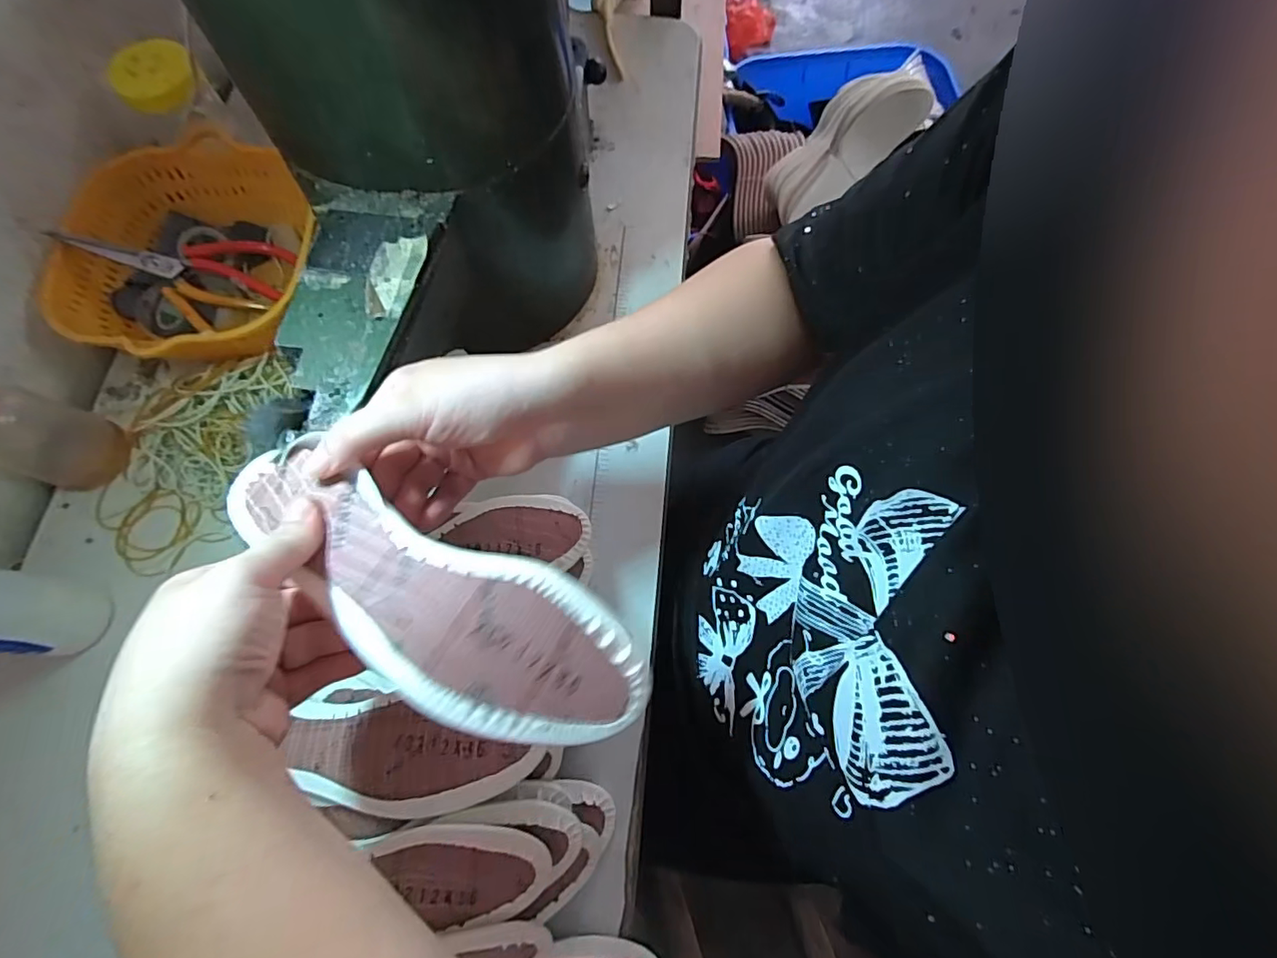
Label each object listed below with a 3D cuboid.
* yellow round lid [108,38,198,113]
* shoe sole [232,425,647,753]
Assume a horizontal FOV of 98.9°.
[{"bbox_3d":[-0.436,-0.366,0.490,0.065,0.022,0.073,-32,76,-9],"label":"yellow round lid"},{"bbox_3d":[-0.101,0.055,0.258,0.220,0.023,0.078,30,75,4],"label":"shoe sole"}]

